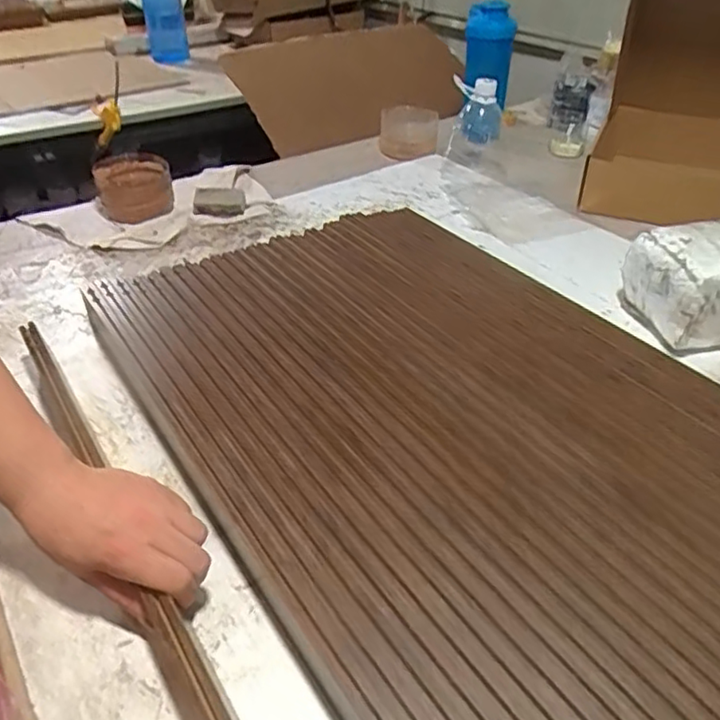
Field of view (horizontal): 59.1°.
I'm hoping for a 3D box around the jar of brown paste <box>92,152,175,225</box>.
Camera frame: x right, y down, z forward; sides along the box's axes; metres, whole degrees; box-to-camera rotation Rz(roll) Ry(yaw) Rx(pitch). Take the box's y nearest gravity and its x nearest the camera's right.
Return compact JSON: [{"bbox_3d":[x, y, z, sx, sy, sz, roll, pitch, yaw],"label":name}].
[{"bbox_3d":[-0.339,-0.261,0.958,0.107,0.060,0.131,-11,39,-14],"label":"jar of brown paste"}]

